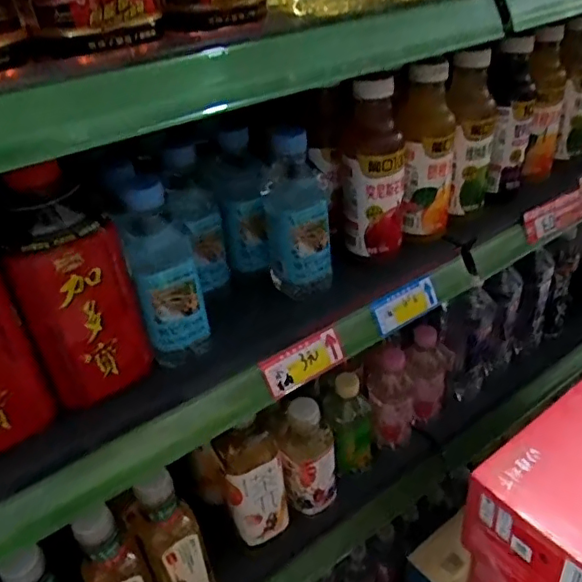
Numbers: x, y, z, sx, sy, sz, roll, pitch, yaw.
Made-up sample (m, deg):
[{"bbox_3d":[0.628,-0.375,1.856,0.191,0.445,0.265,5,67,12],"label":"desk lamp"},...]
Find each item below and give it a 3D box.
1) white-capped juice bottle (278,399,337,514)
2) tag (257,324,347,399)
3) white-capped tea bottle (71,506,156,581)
[{"bbox_3d":[0.024,0.218,0.733,0.060,0.163,0.057,-4,33,2],"label":"white-capped juice bottle"},{"bbox_3d":[0.013,0.067,0.551,0.087,0.040,0.006,-24,7,-26],"label":"tag"},{"bbox_3d":[-0.183,0.301,0.609,0.062,0.203,0.053,-25,38,-27],"label":"white-capped tea bottle"}]

